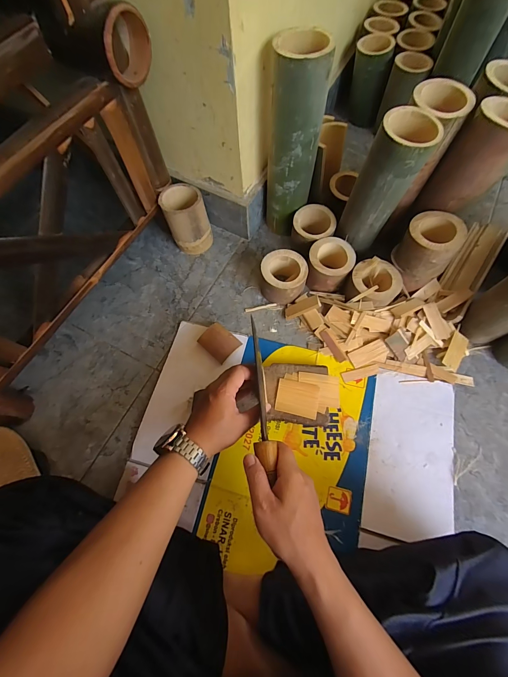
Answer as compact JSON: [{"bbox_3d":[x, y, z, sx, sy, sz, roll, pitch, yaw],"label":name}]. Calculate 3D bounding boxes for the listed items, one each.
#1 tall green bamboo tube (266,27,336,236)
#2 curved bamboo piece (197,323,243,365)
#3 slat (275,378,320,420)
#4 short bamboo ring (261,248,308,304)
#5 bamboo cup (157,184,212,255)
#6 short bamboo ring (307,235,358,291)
[{"bbox_3d":[0.072,-0.346,0.546,0.091,0.304,0.102,6,68,4],"label":"tall green bamboo tube"},{"bbox_3d":[-0.068,0.007,0.570,0.067,0.014,0.057,40,73,16],"label":"curved bamboo piece"},{"bbox_3d":[0.076,0.104,0.508,0.071,0.007,0.057,11,69,6],"label":"slat"},{"bbox_3d":[0.061,-0.122,0.602,0.090,0.074,0.089,0,66,1],"label":"short bamboo ring"},{"bbox_3d":[-0.142,-0.254,0.636,0.084,0.125,0.079,0,66,1],"label":"bamboo cup"},{"bbox_3d":[0.155,-0.149,0.601,0.085,0.063,0.090,0,66,1],"label":"short bamboo ring"}]

